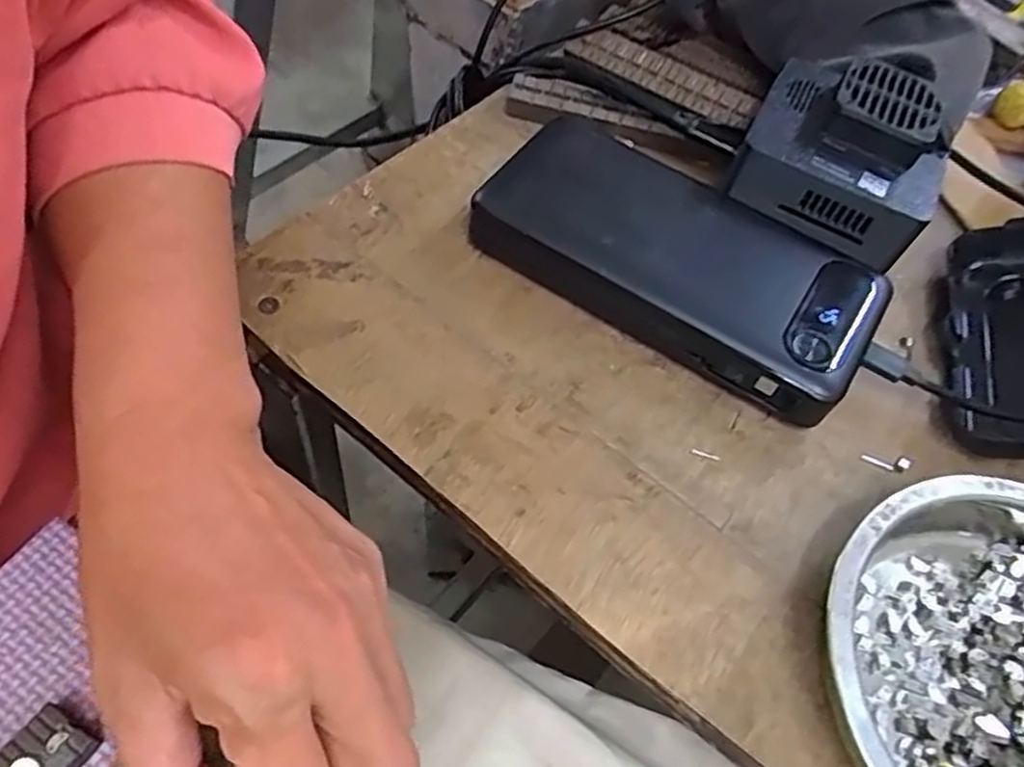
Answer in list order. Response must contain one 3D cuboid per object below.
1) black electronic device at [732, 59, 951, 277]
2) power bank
[{"bbox_3d":[0.132,-0.094,0.293,0.075,0.033,0.070,33,59,14],"label":"black electronic device"},{"bbox_3d":[0.064,-0.050,0.290,0.150,0.027,0.070,32,59,13],"label":"power bank"}]

